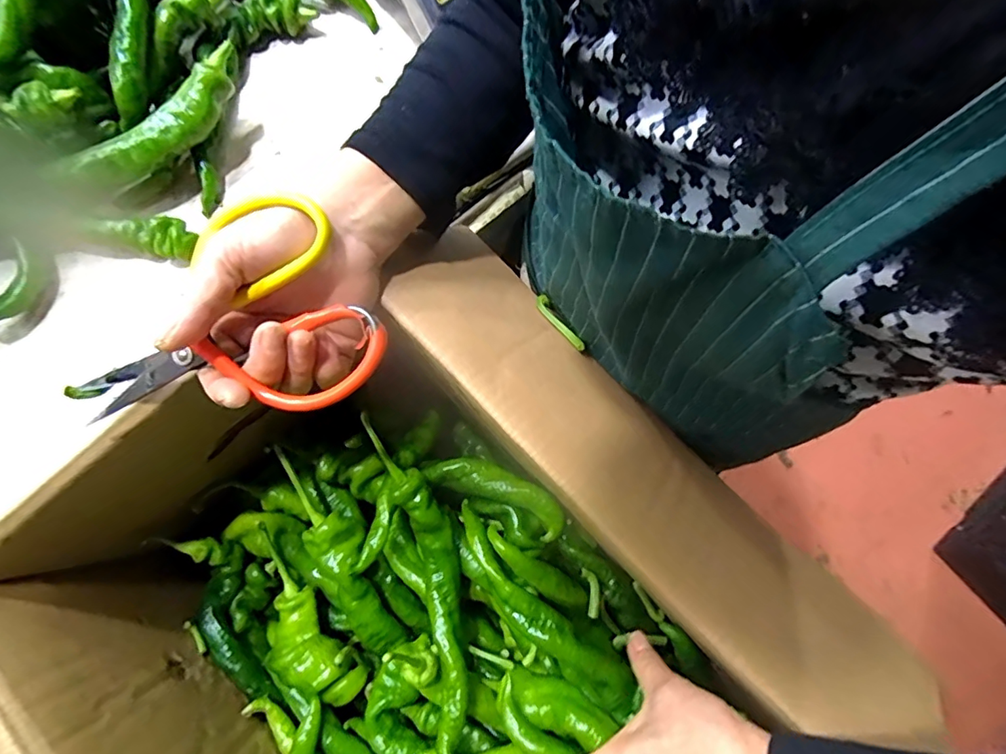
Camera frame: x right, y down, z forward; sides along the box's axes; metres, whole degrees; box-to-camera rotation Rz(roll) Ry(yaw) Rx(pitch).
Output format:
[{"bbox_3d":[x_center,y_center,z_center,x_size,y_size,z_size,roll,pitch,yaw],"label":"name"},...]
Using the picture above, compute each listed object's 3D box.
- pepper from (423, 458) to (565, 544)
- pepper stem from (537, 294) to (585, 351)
[{"bbox_3d":[-0.005,0.090,0.409,0.115,0.023,0.034,27,78,5],"label":"pepper"},{"bbox_3d":[0.044,-0.043,0.406,0.012,0.011,0.056,-32,80,-8],"label":"pepper stem"}]

